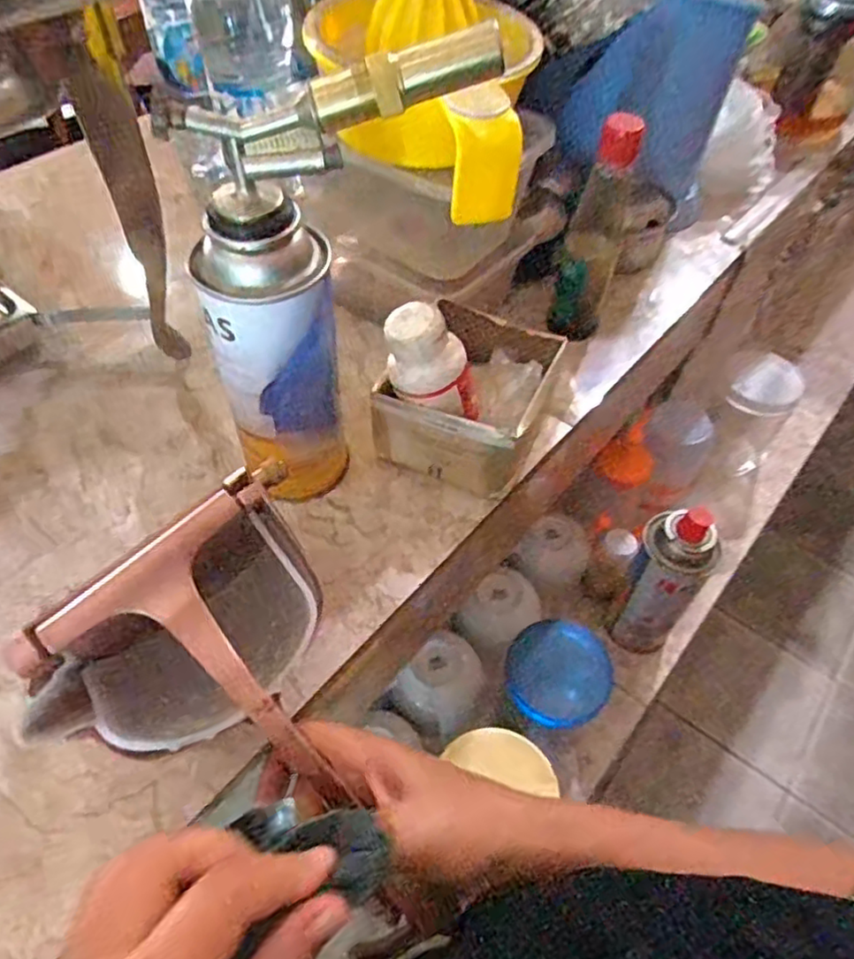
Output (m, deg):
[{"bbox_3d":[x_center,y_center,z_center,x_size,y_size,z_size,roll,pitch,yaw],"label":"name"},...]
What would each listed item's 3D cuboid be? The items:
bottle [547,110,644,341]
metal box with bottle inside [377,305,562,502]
[{"bbox_3d":[0.118,-0.169,0.470,0.037,0.152,0.032,16,54,9],"label":"bottle"},{"bbox_3d":[0.032,-0.048,0.435,0.096,0.070,0.106,26,56,16],"label":"metal box with bottle inside"}]

